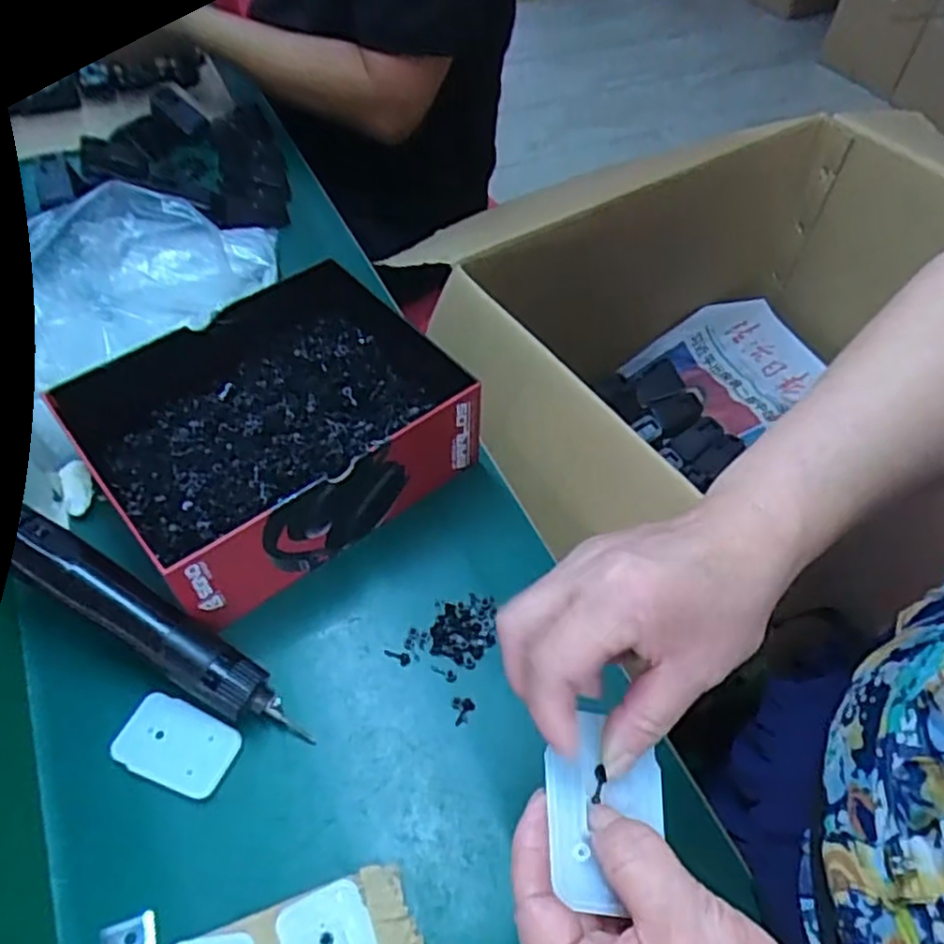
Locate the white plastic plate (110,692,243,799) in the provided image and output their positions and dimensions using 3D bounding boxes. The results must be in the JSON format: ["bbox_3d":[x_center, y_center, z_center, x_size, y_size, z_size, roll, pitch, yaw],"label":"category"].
[{"bbox_3d":[-0.179,0.165,0.447,0.068,0.007,0.044,19,54,12],"label":"white plastic plate"}]

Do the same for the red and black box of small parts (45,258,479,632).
[{"bbox_3d":[-0.152,-0.035,0.555,0.234,0.085,0.212,-32,60,-27],"label":"red and black box of small parts"}]

